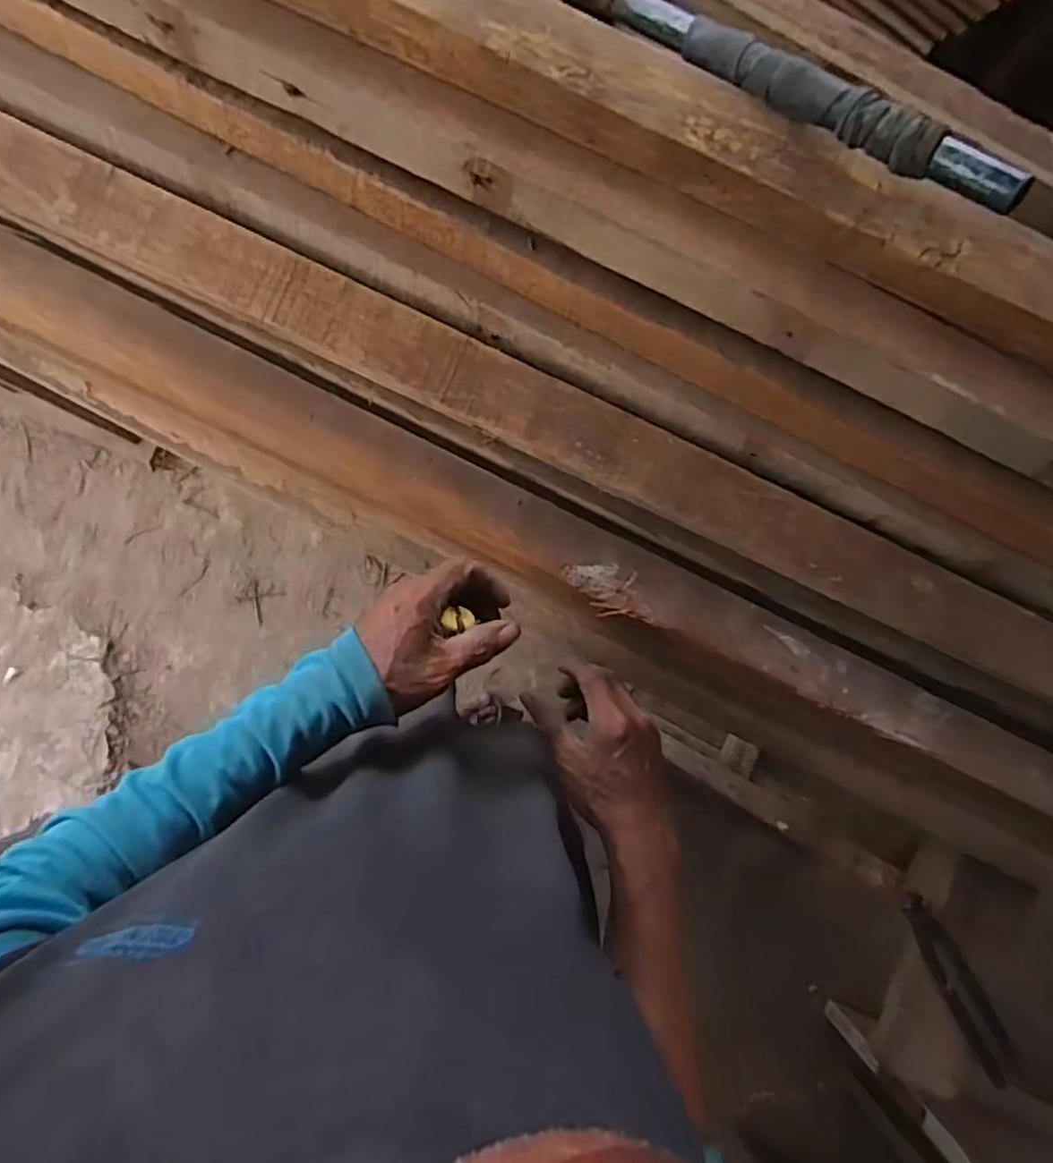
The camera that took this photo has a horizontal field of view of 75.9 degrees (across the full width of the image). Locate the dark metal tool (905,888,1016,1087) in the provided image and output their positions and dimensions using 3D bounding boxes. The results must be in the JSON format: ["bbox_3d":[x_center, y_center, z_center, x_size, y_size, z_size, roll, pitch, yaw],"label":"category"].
[{"bbox_3d":[0.482,0.453,0.749,0.041,0.030,0.231,-29,91,-9],"label":"dark metal tool"}]

